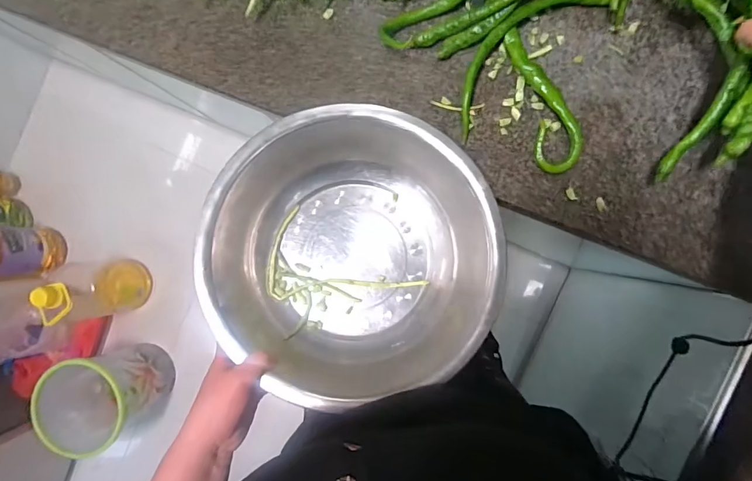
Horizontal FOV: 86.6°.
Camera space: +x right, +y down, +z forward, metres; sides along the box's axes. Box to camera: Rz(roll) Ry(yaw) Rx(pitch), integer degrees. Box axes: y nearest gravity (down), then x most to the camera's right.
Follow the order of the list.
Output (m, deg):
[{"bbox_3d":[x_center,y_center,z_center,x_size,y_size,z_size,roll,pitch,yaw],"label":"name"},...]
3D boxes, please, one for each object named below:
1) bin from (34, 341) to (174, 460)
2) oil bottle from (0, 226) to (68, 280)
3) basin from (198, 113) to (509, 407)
[{"bbox_3d":[-0.743,0.426,1.107,0.255,0.267,0.226,-32,88,4],"label":"bin"},{"bbox_3d":[-1.078,0.033,1.148,0.131,0.318,0.148,3,91,5],"label":"oil bottle"},{"bbox_3d":[-0.023,0.016,0.456,0.308,0.121,0.297,0,90,5],"label":"basin"}]

